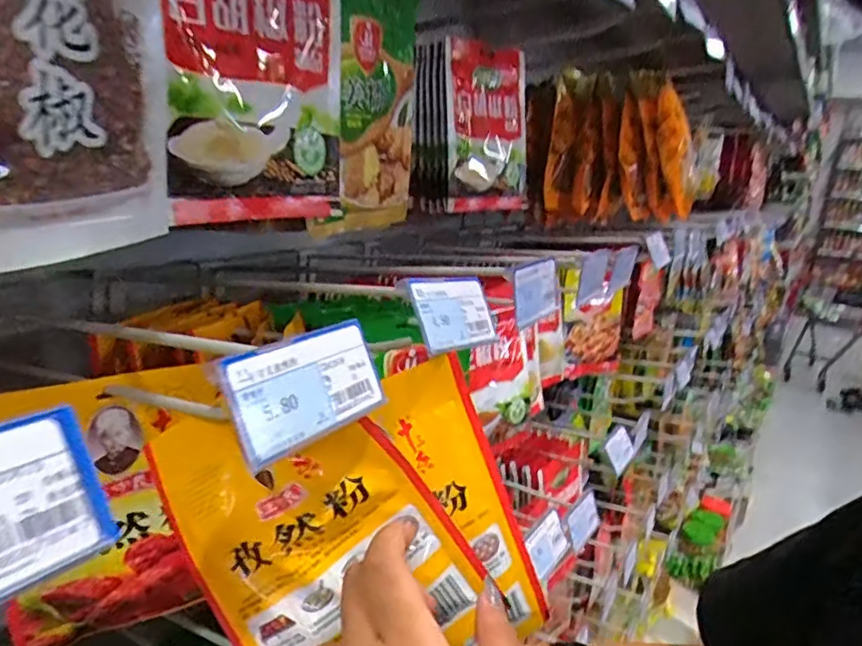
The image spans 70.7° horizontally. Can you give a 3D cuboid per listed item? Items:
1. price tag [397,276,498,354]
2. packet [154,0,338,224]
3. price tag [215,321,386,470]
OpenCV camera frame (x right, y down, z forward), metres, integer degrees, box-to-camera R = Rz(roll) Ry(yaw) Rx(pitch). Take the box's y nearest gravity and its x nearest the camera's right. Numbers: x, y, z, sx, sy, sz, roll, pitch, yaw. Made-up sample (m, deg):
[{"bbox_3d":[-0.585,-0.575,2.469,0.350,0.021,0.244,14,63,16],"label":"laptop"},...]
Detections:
[{"bbox_3d":[0.013,-0.006,0.337,0.004,0.041,0.078,-19,-6,33],"label":"price tag"},{"bbox_3d":[-0.100,-0.151,0.346,0.025,0.175,0.117,12,17,29],"label":"packet"},{"bbox_3d":[-0.048,0.025,0.244,0.004,0.042,0.079,-16,2,34],"label":"price tag"}]

